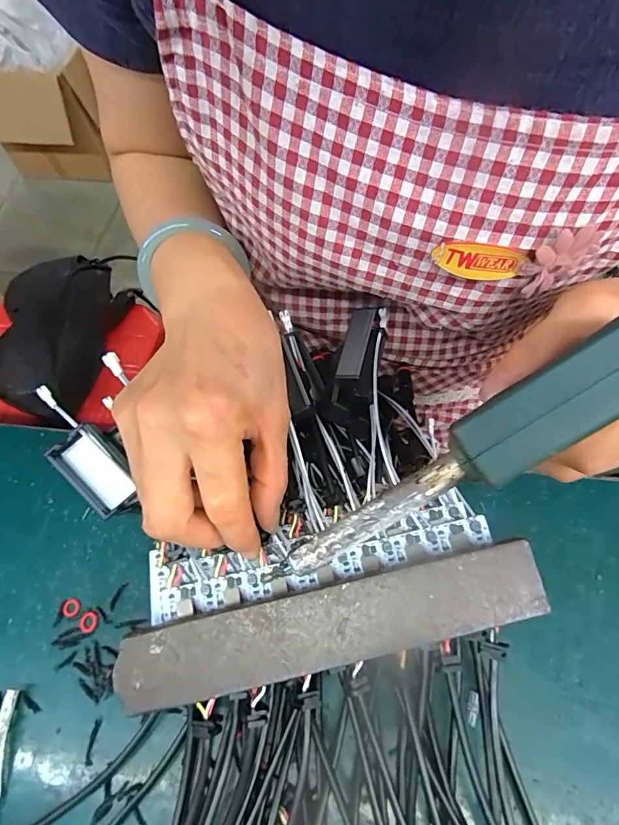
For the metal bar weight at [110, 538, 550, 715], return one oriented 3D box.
[{"bbox_3d":[0.011,0.098,0.206,0.197,0.009,0.034,-13,63,-3],"label":"metal bar weight"}]

